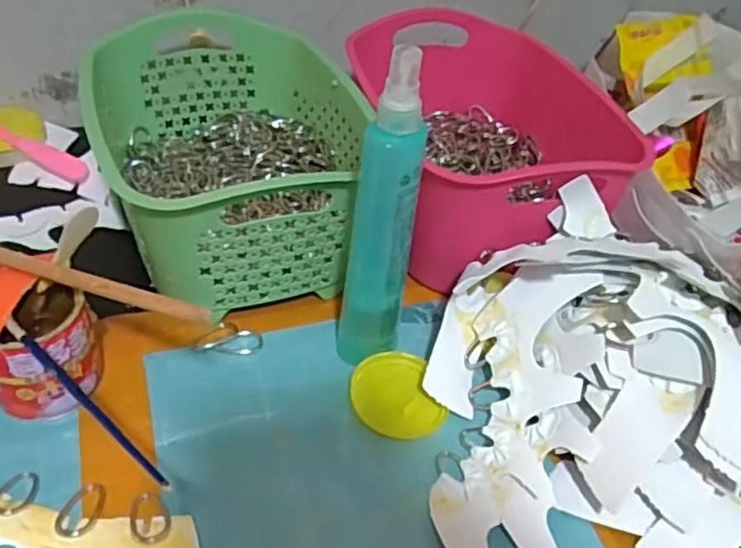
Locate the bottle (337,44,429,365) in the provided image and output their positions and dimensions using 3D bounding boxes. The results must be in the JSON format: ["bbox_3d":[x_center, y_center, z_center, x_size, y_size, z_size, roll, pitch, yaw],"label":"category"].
[{"bbox_3d":[0.008,-0.026,0.390,0.037,0.212,0.033,15,42,8],"label":"bottle"}]

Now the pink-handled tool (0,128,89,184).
[{"bbox_3d":[-0.316,-0.117,0.589,0.133,0.013,0.019,25,43,1],"label":"pink-handled tool"}]

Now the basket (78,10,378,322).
[{"bbox_3d":[-0.116,-0.091,0.518,0.187,0.121,0.259,-9,44,-18],"label":"basket"}]

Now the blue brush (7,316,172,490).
[{"bbox_3d":[-0.147,0.062,0.326,0.144,0.007,0.007,34,48,27],"label":"blue brush"}]

